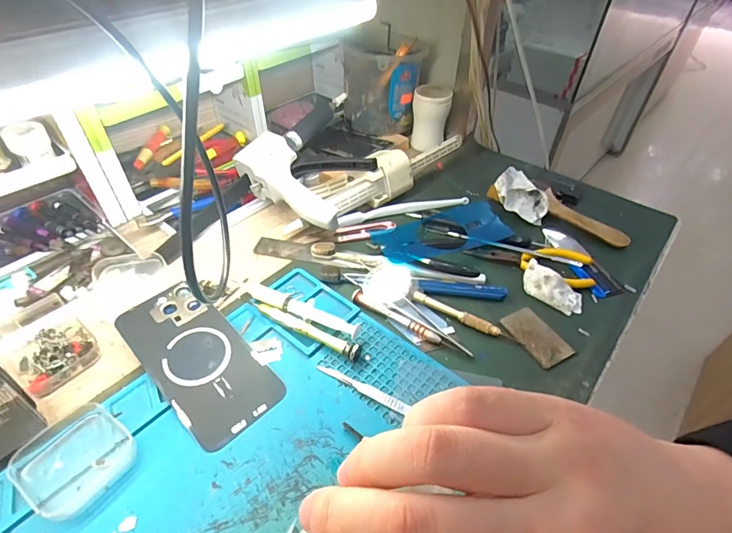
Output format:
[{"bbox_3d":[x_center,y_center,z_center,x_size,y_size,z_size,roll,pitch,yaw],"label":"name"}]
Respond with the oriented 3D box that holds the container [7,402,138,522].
[{"bbox_3d":[-0.202,0.133,0.289,0.065,0.016,0.061,27,49,23],"label":"container"}]

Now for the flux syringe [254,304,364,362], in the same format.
[{"bbox_3d":[-0.053,0.055,0.373,0.106,0.013,0.016,22,48,18],"label":"flux syringe"}]

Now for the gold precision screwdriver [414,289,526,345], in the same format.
[{"bbox_3d":[0.093,0.047,0.388,0.104,0.008,0.009,22,48,18],"label":"gold precision screwdriver"}]

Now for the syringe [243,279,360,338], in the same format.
[{"bbox_3d":[-0.064,0.039,0.389,0.128,0.014,0.019,20,47,17],"label":"syringe"}]

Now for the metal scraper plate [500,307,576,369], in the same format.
[{"bbox_3d":[0.157,0.062,0.380,0.037,0.004,0.060,-19,48,-20],"label":"metal scraper plate"}]

